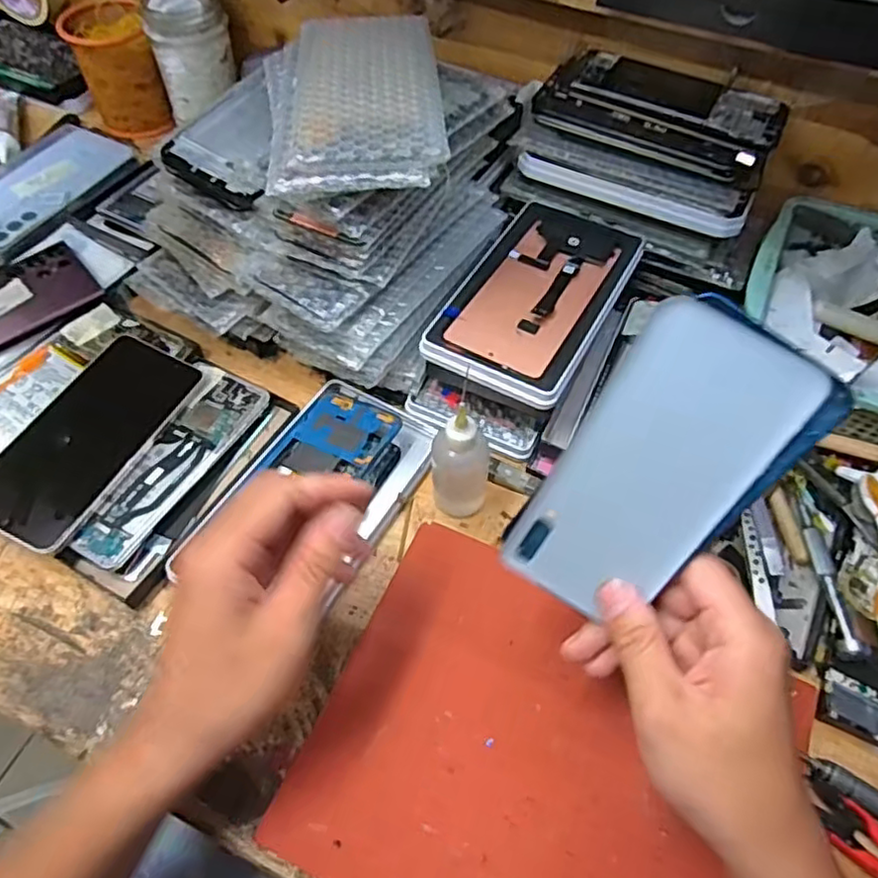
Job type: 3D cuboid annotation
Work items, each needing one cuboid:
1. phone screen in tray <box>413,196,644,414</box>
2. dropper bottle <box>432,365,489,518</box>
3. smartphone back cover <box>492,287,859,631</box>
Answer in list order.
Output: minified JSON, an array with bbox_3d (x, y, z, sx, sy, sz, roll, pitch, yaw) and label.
[{"bbox_3d":[0.073,-0.107,0.469,0.103,0.015,0.181,26,61,15],"label":"phone screen in tray"},{"bbox_3d":[0.014,0.009,0.394,0.034,0.100,0.034,7,57,4],"label":"dropper bottle"},{"bbox_3d":[0.095,0.019,0.287,0.080,0.155,0.008,34,31,9],"label":"smartphone back cover"}]

